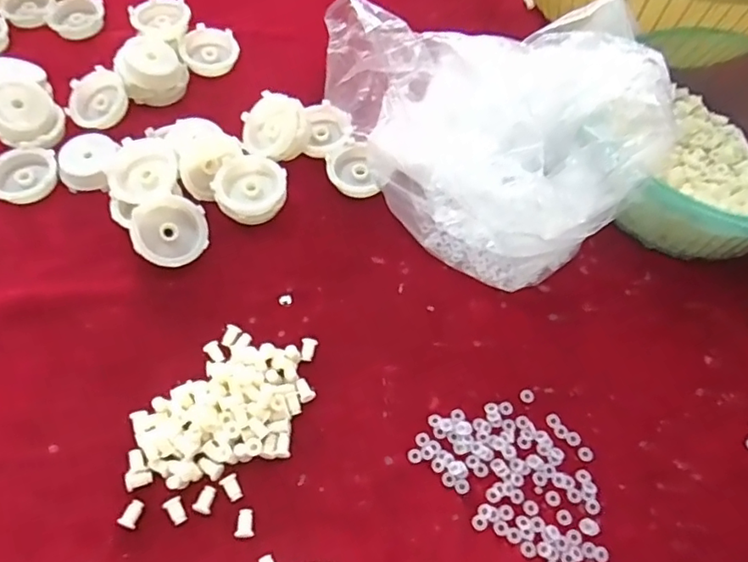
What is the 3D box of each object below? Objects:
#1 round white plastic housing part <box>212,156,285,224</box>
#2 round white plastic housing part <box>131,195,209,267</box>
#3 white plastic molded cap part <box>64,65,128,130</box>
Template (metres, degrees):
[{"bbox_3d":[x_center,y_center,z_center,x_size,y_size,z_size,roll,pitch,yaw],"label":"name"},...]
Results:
[{"bbox_3d":[-0.105,-0.078,0.485,0.056,0.028,0.054,1,61,-1],"label":"round white plastic housing part"},{"bbox_3d":[-0.169,-0.040,0.464,0.059,0.016,0.059,4,79,-19],"label":"round white plastic housing part"},{"bbox_3d":[-0.265,-0.174,0.544,0.057,0.021,0.056,34,91,3],"label":"white plastic molded cap part"}]

